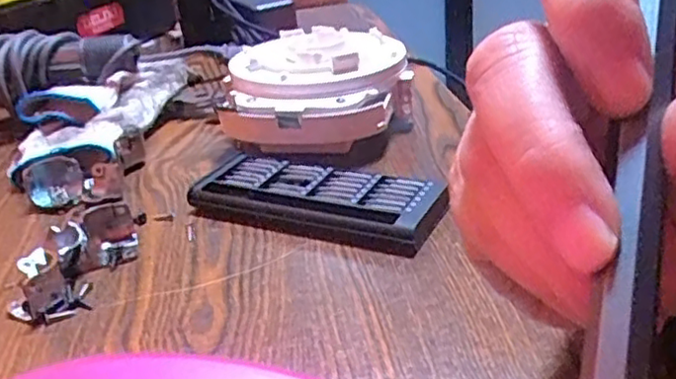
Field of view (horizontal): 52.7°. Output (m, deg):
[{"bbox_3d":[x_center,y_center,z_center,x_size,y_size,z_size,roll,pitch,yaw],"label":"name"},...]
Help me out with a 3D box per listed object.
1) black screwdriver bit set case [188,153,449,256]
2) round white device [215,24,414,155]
[{"bbox_3d":[-0.013,0.007,0.433,0.160,0.023,0.066,8,29,24],"label":"black screwdriver bit set case"},{"bbox_3d":[-0.016,-0.075,0.540,0.138,0.077,0.133,-4,26,2],"label":"round white device"}]

